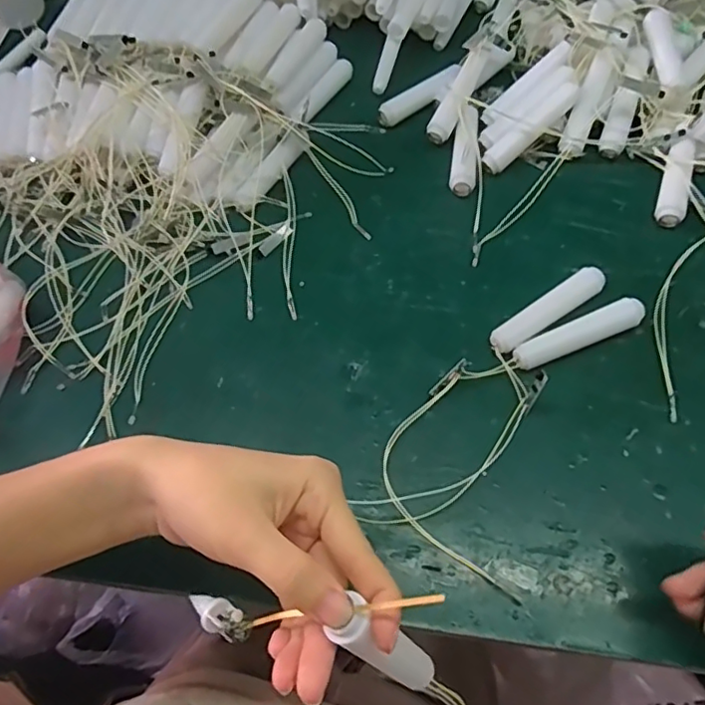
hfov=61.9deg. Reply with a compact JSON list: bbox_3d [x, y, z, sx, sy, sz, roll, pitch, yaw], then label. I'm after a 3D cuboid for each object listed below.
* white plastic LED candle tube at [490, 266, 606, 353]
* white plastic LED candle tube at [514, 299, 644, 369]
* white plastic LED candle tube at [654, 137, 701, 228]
[{"bbox_3d":[0.133,-0.028,0.399,0.090,0.016,0.021,-32,64,-13],"label":"white plastic LED candle tube"},{"bbox_3d":[0.148,-0.012,0.386,0.089,0.014,0.019,-21,62,-7],"label":"white plastic LED candle tube"},{"bbox_3d":[0.241,-0.125,0.436,0.021,0.023,0.071,20,65,14],"label":"white plastic LED candle tube"}]

